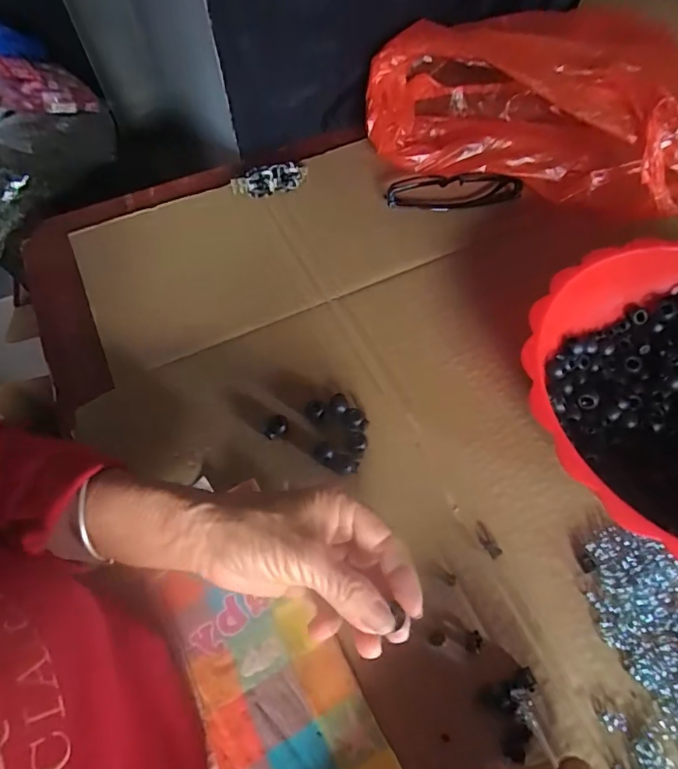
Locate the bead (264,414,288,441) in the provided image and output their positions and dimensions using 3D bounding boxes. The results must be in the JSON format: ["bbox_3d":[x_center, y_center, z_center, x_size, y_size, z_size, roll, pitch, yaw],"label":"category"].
[{"bbox_3d":[-0.048,0.033,0.378,0.019,0.008,0.014,-40,66,-19],"label":"bead"}]

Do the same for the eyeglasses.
[{"bbox_3d":[0.116,-0.196,0.499,0.134,0.025,0.034,-1,60,2],"label":"eyeglasses"}]

